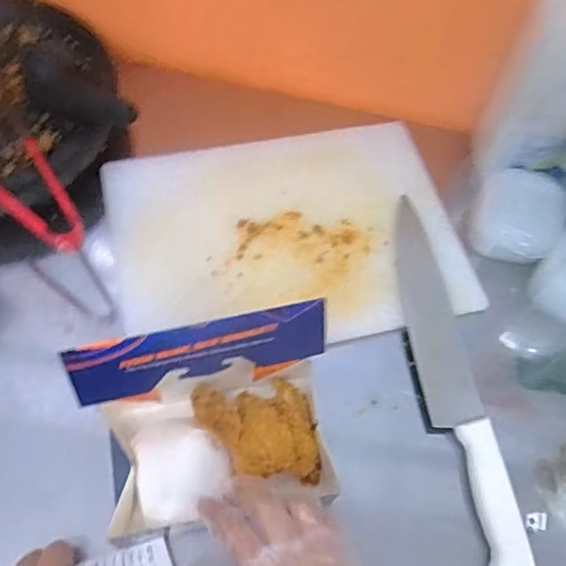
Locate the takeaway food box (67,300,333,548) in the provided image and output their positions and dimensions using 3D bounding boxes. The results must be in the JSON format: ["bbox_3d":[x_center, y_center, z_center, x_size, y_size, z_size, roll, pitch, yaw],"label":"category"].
[{"bbox_3d":[-0.048,0.106,0.414,0.172,0.146,0.107,-9,63,-9],"label":"takeaway food box"}]

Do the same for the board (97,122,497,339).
[{"bbox_3d":[0.001,-0.052,0.590,0.348,0.009,0.246,-10,63,-9],"label":"board"}]

